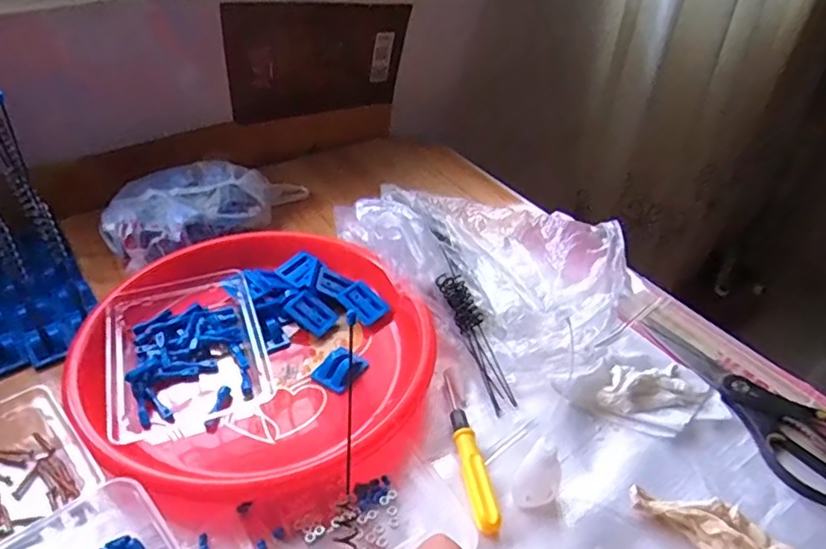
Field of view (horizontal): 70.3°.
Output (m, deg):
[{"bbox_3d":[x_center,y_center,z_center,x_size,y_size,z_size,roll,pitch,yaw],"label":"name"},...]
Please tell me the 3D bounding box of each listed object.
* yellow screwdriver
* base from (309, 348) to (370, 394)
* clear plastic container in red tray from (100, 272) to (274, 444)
[{"bbox_3d":[0.041,0.132,0.459,0.017,0.015,0.143,-4,39,-9],"label":"yellow screwdriver"},{"bbox_3d":[-0.063,0.081,0.512,0.033,0.011,0.042,23,43,24],"label":"base"},{"bbox_3d":[-0.194,0.067,0.509,0.126,0.036,0.165,-13,41,-19],"label":"clear plastic container in red tray"}]

